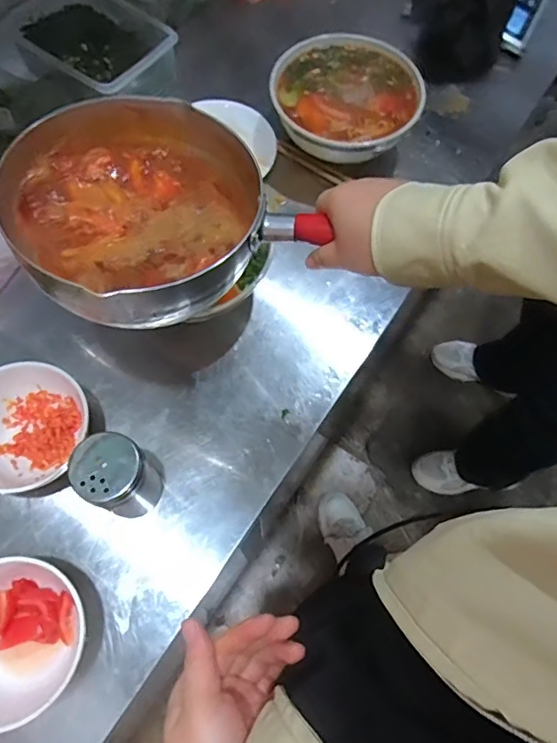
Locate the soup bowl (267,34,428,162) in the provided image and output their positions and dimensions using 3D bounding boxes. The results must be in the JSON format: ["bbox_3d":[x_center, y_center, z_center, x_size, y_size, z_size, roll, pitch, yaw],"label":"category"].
[{"bbox_3d":[0.090,-0.372,0.747,0.199,0.082,0.198,0,66,1],"label":"soup bowl"}]

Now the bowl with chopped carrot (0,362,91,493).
[{"bbox_3d":[-0.270,0.061,0.565,0.133,0.065,0.135,39,72,17],"label":"bowl with chopped carrot"}]

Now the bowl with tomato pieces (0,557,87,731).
[{"bbox_3d":[-0.252,0.245,0.490,0.137,0.071,0.130,0,66,1],"label":"bowl with tomato pieces"}]

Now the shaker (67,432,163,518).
[{"bbox_3d":[-0.158,0.106,0.525,0.059,0.113,0.062,0,66,1],"label":"shaker"}]

